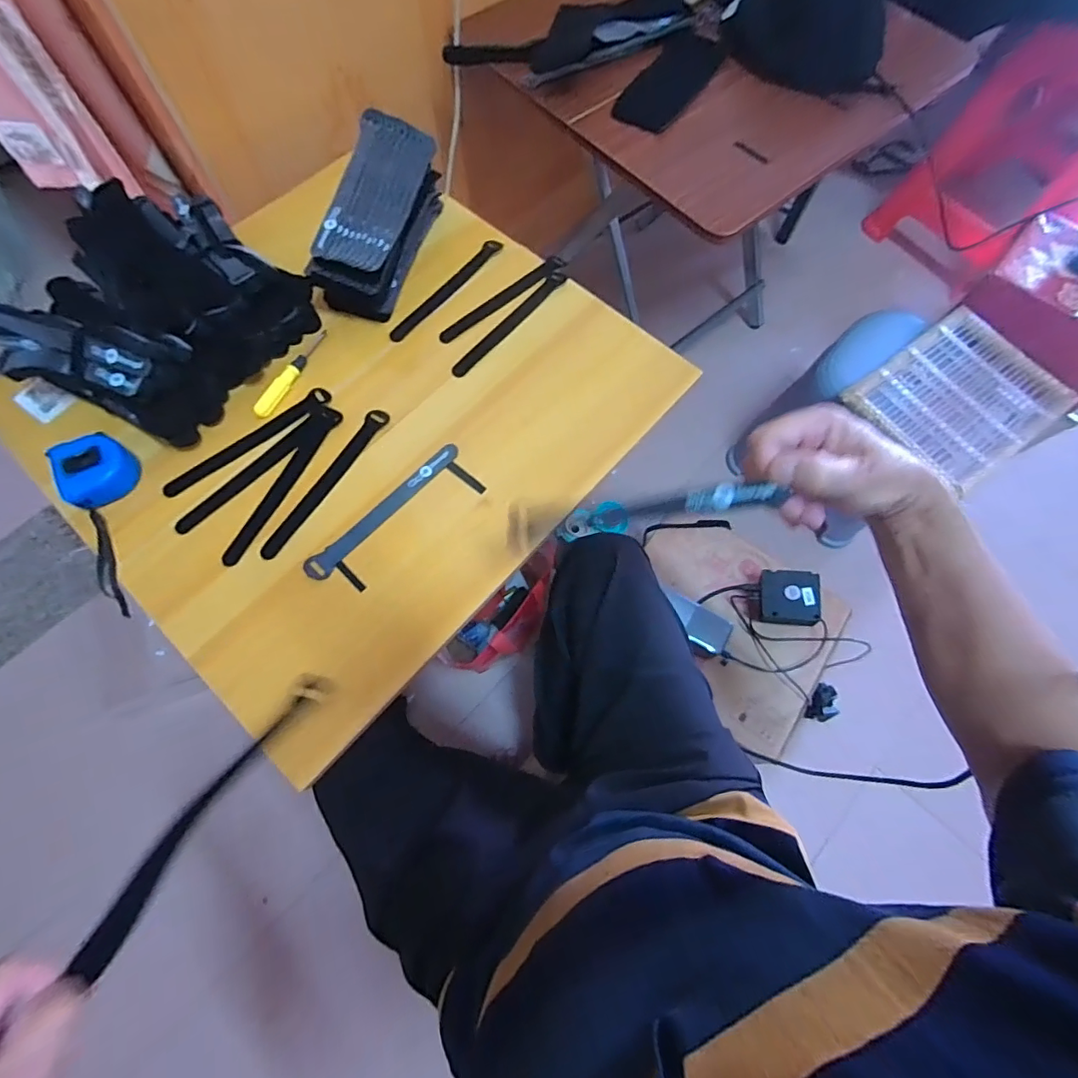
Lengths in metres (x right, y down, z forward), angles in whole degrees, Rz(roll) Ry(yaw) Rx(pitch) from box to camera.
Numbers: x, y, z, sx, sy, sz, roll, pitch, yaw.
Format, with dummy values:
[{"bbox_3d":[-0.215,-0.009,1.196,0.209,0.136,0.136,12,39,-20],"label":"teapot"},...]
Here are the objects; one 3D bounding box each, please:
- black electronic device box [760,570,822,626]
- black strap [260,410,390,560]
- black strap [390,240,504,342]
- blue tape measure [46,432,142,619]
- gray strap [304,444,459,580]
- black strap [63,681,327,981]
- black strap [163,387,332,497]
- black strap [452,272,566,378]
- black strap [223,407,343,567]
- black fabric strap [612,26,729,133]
[{"bbox_3d":[0.363,0.085,0.727,0.079,0.017,0.075,0,86,33],"label":"black electronic device box"},{"bbox_3d":[-0.227,-0.063,0.536,0.023,0.007,0.194,31,75,10],"label":"black strap"},{"bbox_3d":[-0.115,-0.312,0.624,0.023,0.004,0.196,37,74,11],"label":"black strap"},{"bbox_3d":[-0.447,-0.019,0.513,0.068,0.042,0.179,-12,87,-5],"label":"blue tape measure"},{"bbox_3d":[-0.161,-0.032,0.529,0.024,0.010,0.197,42,75,12],"label":"gray strap"},{"bbox_3d":[-0.199,0.163,0.307,0.026,0.021,0.186,35,74,11],"label":"black strap"},{"bbox_3d":[-0.317,-0.109,0.551,0.194,0.010,0.026,-38,73,-10],"label":"black strap"},{"bbox_3d":[-0.034,-0.262,0.605,0.019,0.005,0.195,37,74,11],"label":"black strap"},{"bbox_3d":[-0.272,-0.060,0.535,0.026,0.009,0.195,23,72,7],"label":"black strap"},{"bbox_3d":[0.190,-0.655,0.710,0.082,0.010,0.215,32,73,10],"label":"black fabric strap"}]

